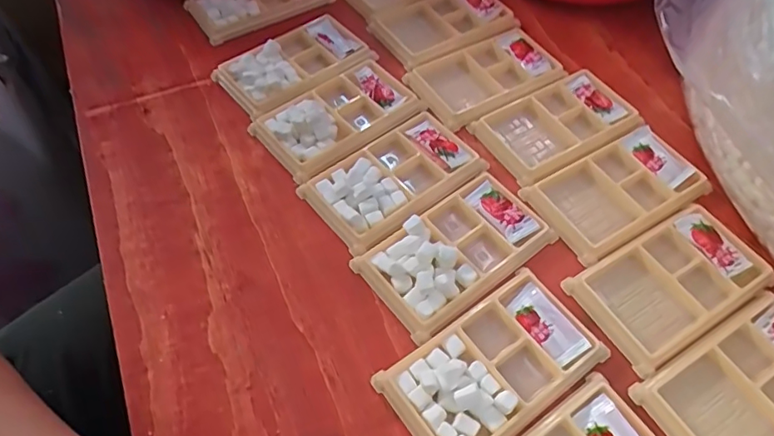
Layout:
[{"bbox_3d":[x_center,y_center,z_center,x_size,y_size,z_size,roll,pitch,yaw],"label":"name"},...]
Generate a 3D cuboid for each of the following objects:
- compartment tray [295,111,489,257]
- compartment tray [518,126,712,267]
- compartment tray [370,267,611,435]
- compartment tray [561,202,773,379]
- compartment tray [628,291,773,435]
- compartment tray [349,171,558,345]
[{"bbox_3d":[0.007,-0.033,0.421,0.134,0.014,0.079,-35,64,-21],"label":"compartment tray"},{"bbox_3d":[0.185,-0.022,0.423,0.130,0.017,0.077,-26,61,-16],"label":"compartment tray"},{"bbox_3d":[0.069,0.094,0.335,0.134,0.016,0.079,-30,62,-18],"label":"compartment tray"},{"bbox_3d":[0.204,0.046,0.377,0.134,0.019,0.078,-26,61,-16],"label":"compartment tray"},{"bbox_3d":[0.233,0.110,0.334,0.128,0.014,0.080,-27,61,-17],"label":"compartment tray"},{"bbox_3d":[0.051,0.020,0.379,0.131,0.018,0.078,-32,63,-19],"label":"compartment tray"}]

